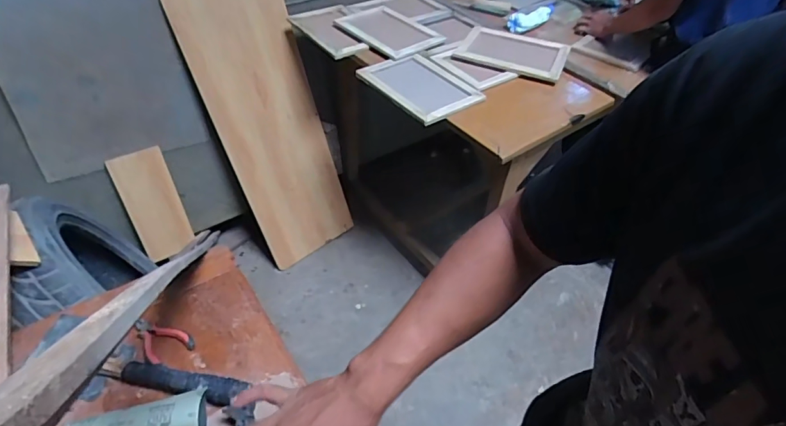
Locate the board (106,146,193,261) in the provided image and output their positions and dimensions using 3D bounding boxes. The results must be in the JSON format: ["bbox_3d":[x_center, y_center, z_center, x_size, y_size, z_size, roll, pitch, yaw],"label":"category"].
[{"bbox_3d":[-0.771,-0.030,1.499,0.150,0.358,0.022,-27,36,-28],"label":"board"}]

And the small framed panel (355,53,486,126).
[{"bbox_3d":[0.071,-0.338,1.213,0.204,0.019,0.307,-28,52,-26],"label":"small framed panel"}]

